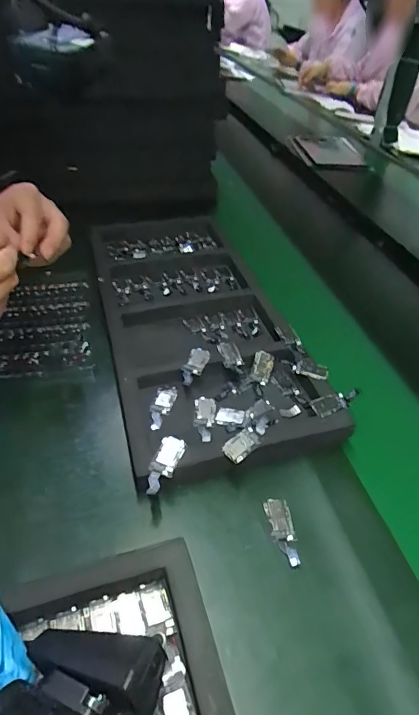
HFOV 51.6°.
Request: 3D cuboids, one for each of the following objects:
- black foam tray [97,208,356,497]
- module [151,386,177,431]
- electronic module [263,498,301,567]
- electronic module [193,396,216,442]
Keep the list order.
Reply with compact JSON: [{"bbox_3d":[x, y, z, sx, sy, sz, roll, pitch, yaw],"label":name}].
[{"bbox_3d":[-0.020,-0.064,0.587,0.228,0.049,0.500,-9,45,-14],"label":"black foam tray"},{"bbox_3d":[-0.051,0.054,0.472,0.022,0.007,0.056,10,44,5],"label":"module"},{"bbox_3d":[0.065,0.153,0.383,0.022,0.006,0.060,-4,44,-10],"label":"electronic module"},{"bbox_3d":[-0.005,0.064,0.458,0.022,0.004,0.058,3,44,-2],"label":"electronic module"}]

